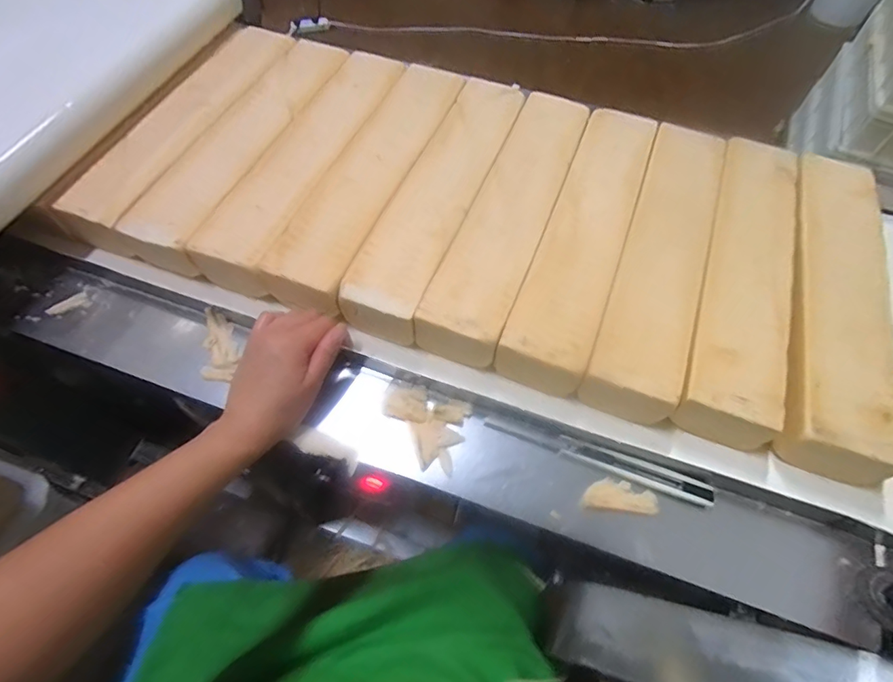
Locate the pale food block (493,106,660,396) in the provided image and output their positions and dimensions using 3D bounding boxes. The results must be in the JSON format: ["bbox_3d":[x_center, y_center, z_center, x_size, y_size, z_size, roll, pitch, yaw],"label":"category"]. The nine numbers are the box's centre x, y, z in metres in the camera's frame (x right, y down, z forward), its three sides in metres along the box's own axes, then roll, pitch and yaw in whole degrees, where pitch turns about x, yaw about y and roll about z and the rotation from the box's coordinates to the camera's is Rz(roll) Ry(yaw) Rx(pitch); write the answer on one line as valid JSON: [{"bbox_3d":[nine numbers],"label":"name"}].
[{"bbox_3d":[0.146,-0.107,0.513,0.087,0.055,0.370,21,59,10],"label":"pale food block"}]

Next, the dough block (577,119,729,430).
[{"bbox_3d":[0.214,-0.080,0.500,0.085,0.054,0.378,21,59,10],"label":"dough block"}]

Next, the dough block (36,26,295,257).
[{"bbox_3d":[-0.296,-0.249,0.579,0.083,0.055,0.351,18,60,7],"label":"dough block"}]

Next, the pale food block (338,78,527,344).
[{"bbox_3d":[-0.005,-0.151,0.530,0.076,0.053,0.362,19,59,10],"label":"pale food block"}]

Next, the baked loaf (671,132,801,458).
[{"bbox_3d":[0.292,-0.064,0.496,0.080,0.059,0.366,20,59,10],"label":"baked loaf"}]

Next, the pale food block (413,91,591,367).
[{"bbox_3d":[0.069,-0.133,0.521,0.074,0.056,0.339,21,60,9],"label":"pale food block"}]

